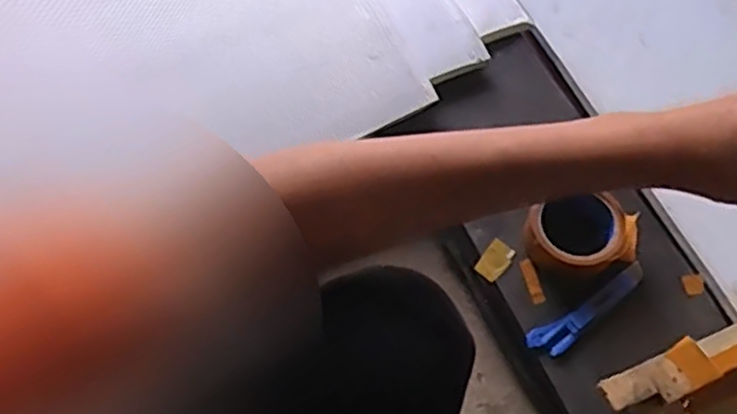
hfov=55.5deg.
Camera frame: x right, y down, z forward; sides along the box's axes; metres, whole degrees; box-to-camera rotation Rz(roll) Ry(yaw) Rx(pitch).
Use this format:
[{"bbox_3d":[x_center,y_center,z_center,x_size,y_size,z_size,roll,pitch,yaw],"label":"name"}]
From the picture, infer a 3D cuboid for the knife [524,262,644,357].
[{"bbox_3d":[0.224,0.106,0.702,0.142,0.009,0.032,-29,66,-13],"label":"knife"}]

